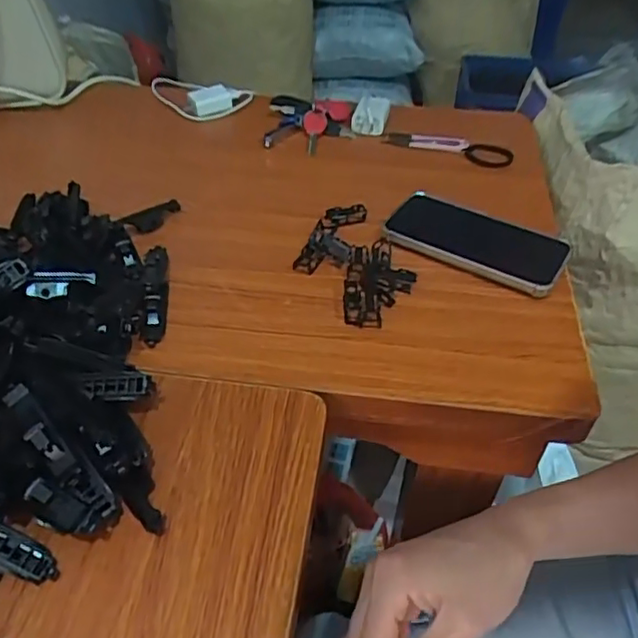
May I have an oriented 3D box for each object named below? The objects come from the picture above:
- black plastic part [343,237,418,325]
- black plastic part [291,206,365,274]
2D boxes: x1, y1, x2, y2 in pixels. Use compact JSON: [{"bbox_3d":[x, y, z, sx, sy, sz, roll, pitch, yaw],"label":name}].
[{"bbox_3d":[0.053,-0.032,0.531,0.058,0.016,0.100,8,44,6],"label":"black plastic part"},{"bbox_3d":[0.014,-0.080,0.581,0.046,0.029,0.100,13,45,11],"label":"black plastic part"}]

